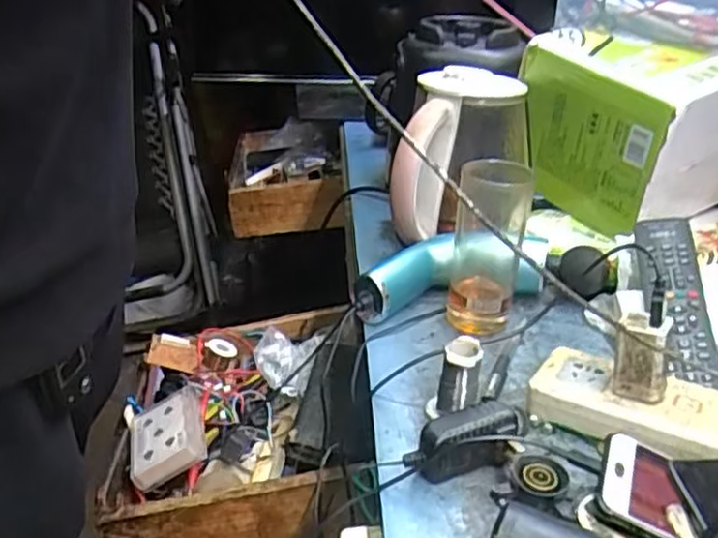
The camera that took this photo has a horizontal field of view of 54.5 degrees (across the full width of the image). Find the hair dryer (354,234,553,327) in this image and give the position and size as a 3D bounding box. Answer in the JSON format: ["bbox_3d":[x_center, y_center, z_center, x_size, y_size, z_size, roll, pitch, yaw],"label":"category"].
[{"bbox_3d":[0.091,0.007,0.689,0.192,0.070,0.079,0,27,-6],"label":"hair dryer"}]

